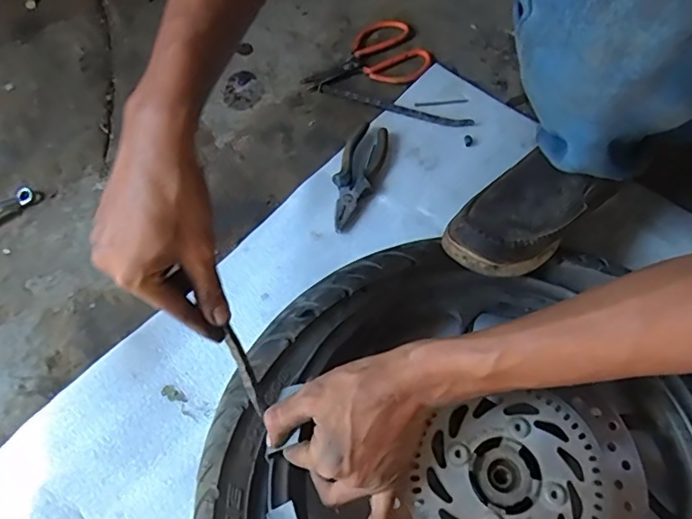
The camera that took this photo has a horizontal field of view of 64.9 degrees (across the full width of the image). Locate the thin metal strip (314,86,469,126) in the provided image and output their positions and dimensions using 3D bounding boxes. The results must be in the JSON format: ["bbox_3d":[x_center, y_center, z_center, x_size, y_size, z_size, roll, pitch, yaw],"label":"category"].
[{"bbox_3d":[0.064,-0.207,0.738,0.211,0.007,0.017,17,64,10],"label":"thin metal strip"}]

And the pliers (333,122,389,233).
[{"bbox_3d":[0.015,-0.107,0.683,0.051,0.018,0.157,15,64,9],"label":"pliers"}]

